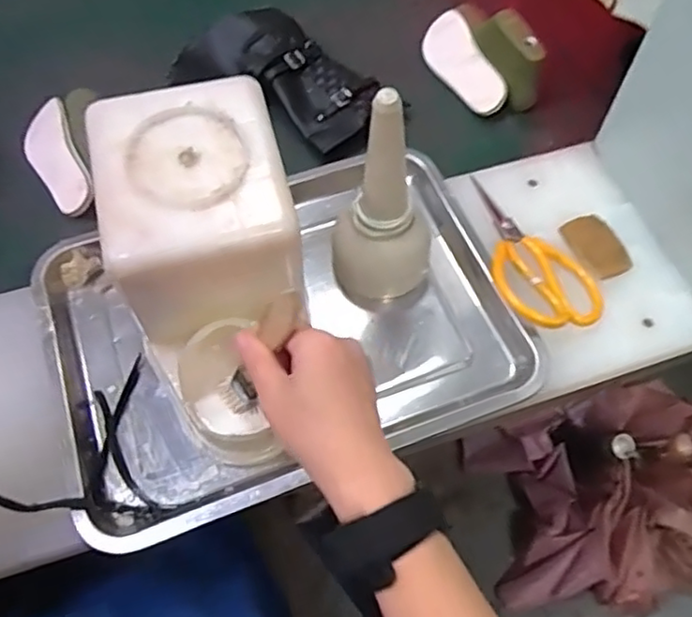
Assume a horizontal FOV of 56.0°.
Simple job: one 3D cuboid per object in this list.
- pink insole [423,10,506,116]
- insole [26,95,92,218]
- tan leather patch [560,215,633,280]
[{"bbox_3d":[0.138,-0.293,0.783,0.062,0.019,0.149,-33,71,22],"label":"pink insole"},{"bbox_3d":[-0.310,-0.158,0.695,0.051,0.031,0.136,-22,63,-12],"label":"insole"},{"bbox_3d":[0.239,-0.059,0.619,0.043,0.008,0.067,-22,63,-12],"label":"tan leather patch"}]

